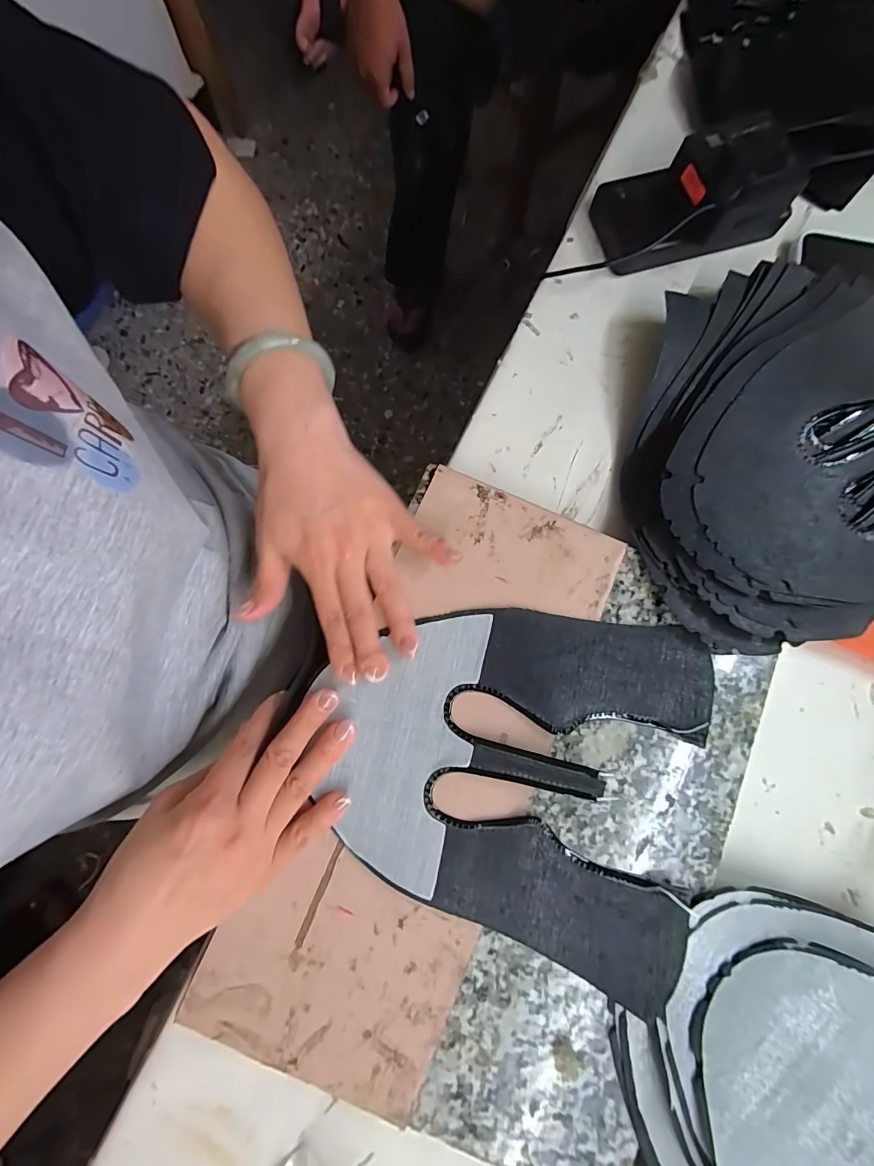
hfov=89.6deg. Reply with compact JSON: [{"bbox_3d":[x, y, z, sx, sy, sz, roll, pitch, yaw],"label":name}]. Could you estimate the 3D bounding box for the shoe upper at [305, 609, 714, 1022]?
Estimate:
[{"bbox_3d":[0.049,0.117,0.280,0.236,0.013,0.211,14,80,0],"label":"shoe upper"}]

